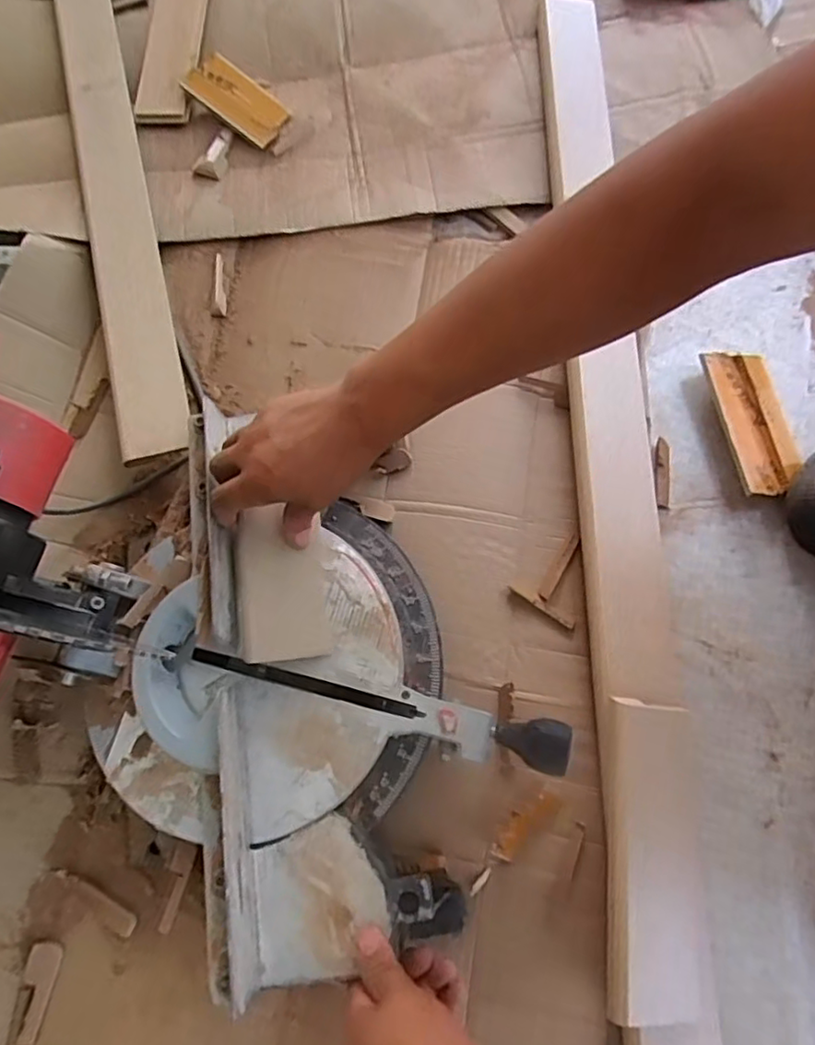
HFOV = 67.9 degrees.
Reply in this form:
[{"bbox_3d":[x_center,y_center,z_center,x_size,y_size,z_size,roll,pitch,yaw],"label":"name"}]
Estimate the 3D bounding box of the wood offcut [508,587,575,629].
[{"bbox_3d":[0.123,0.076,0.549,0.065,0.004,0.009,34,78,13],"label":"wood offcut"}]

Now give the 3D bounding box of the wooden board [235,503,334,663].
[{"bbox_3d":[-0.100,0.049,0.484,0.068,0.019,0.118,-8,74,-2],"label":"wooden board"}]

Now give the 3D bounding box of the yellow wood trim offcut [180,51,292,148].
[{"bbox_3d":[-0.196,-0.495,0.703,0.115,0.010,0.063,37,75,-6],"label":"yellow wood trim offcut"}]

